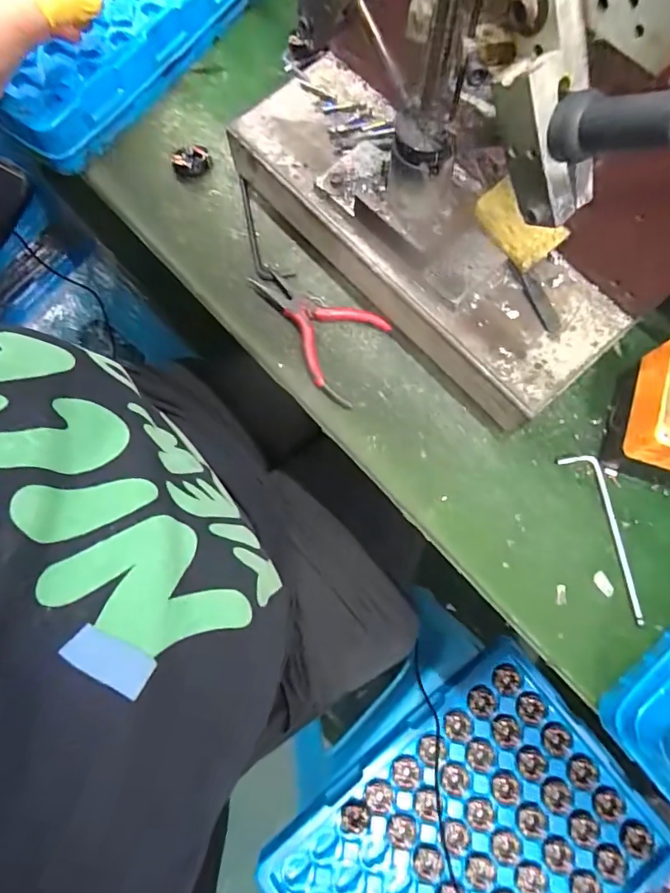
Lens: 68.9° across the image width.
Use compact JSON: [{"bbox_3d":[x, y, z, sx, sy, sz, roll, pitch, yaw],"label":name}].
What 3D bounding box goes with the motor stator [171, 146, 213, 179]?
[{"bbox_3d":[-0.118,-0.233,0.401,0.031,0.016,0.023,1,76,2],"label":"motor stator"}]

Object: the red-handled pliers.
[{"bbox_3d":[-0.023,-0.085,0.359,0.111,0.011,0.069,29,78,8],"label":"red-handled pliers"}]

